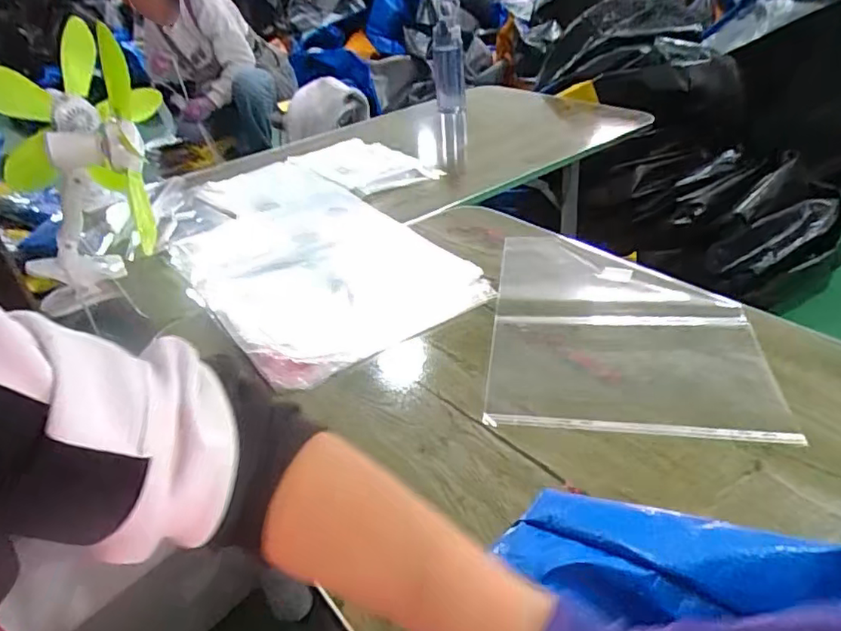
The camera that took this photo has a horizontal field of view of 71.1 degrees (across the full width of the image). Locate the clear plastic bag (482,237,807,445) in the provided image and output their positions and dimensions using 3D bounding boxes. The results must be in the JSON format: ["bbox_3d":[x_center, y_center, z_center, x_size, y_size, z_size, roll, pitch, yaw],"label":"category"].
[{"bbox_3d":[0.240,-0.002,0.726,0.289,0.007,0.393,2,36,10],"label":"clear plastic bag"}]

